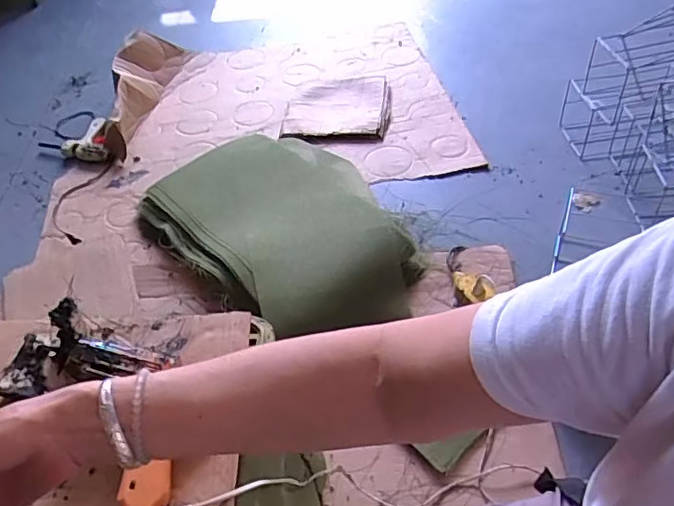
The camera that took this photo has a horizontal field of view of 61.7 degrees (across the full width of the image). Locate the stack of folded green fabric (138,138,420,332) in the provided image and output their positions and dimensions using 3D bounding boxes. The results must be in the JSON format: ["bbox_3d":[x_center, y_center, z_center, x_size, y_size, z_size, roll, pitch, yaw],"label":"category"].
[{"bbox_3d":[-0.098,-0.080,1.233,0.455,0.105,0.623,-37,54,-24],"label":"stack of folded green fabric"}]

